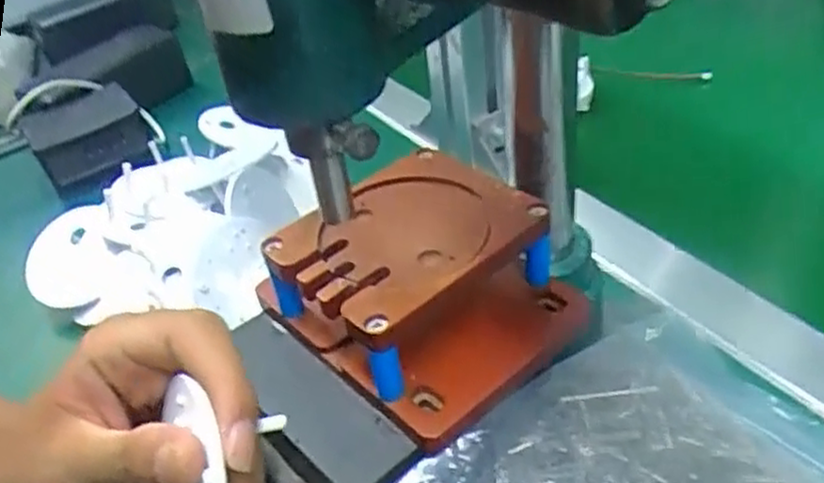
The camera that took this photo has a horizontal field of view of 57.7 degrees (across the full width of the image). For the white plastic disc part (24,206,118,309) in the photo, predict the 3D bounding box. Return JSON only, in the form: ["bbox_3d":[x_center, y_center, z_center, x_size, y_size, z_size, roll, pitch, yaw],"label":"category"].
[{"bbox_3d":[-0.196,0.012,0.429,0.053,0.007,0.058,-23,66,0],"label":"white plastic disc part"}]

